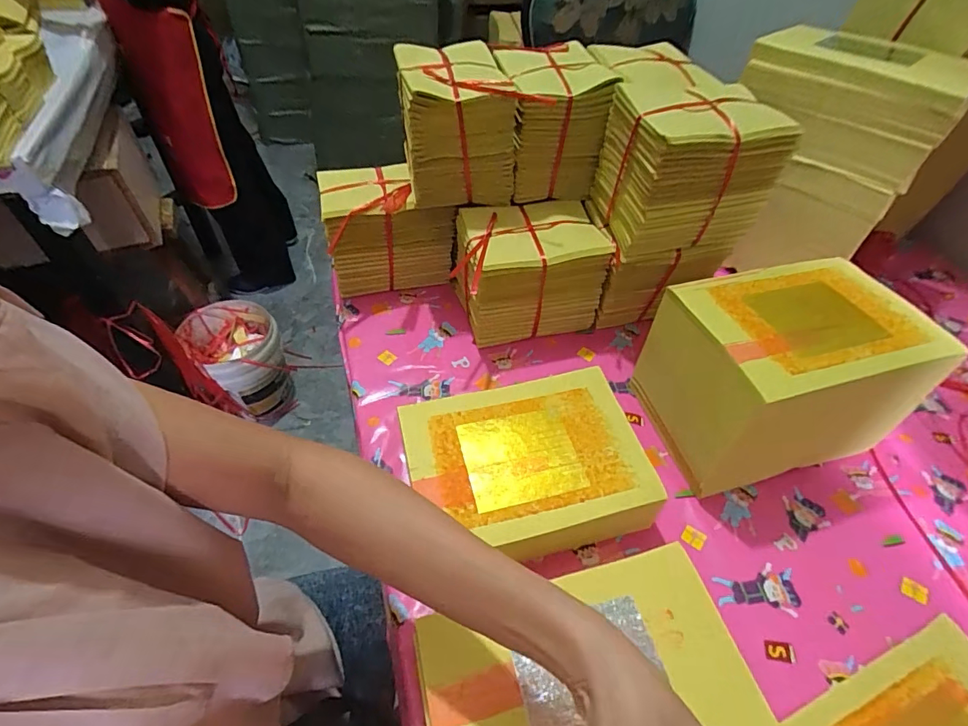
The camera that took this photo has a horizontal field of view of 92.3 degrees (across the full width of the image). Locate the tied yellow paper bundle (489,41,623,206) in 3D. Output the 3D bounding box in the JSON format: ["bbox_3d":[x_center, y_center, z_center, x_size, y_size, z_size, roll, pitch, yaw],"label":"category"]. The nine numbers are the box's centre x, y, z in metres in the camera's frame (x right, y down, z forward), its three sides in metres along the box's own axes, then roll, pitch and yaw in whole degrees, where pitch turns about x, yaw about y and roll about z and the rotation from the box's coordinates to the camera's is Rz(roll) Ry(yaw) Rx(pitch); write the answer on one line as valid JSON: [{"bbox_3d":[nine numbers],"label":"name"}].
[{"bbox_3d":[0.078,-0.310,0.599,0.117,0.135,0.166,-7,51,-10],"label":"tied yellow paper bundle"}]

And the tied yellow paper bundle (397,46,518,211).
[{"bbox_3d":[-0.035,-0.293,0.572,0.130,0.131,0.155,-2,50,-6],"label":"tied yellow paper bundle"}]

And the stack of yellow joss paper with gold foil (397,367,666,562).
[{"bbox_3d":[0.040,0.106,0.470,0.221,0.061,0.172,-8,51,-11],"label":"stack of yellow joss paper with gold foil"}]

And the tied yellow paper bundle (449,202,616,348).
[{"bbox_3d":[0.054,-0.117,0.610,0.172,0.140,0.121,-9,51,-11],"label":"tied yellow paper bundle"}]

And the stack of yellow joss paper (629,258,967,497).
[{"bbox_3d":[0.310,0.011,0.507,0.234,0.161,0.172,-9,51,-11],"label":"stack of yellow joss paper"}]

